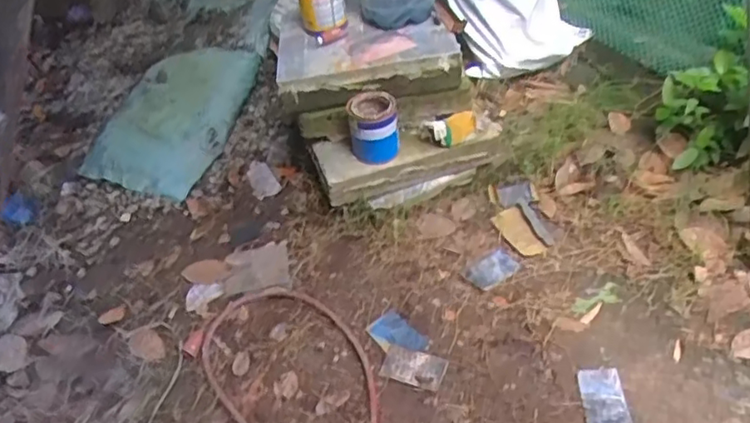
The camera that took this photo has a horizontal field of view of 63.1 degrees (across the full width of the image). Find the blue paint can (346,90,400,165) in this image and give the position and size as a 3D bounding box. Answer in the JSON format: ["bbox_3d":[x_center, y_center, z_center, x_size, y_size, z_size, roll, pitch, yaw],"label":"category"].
[{"bbox_3d":[-0.003,-0.188,1.339,0.112,0.133,0.110,2,42,6],"label":"blue paint can"}]

